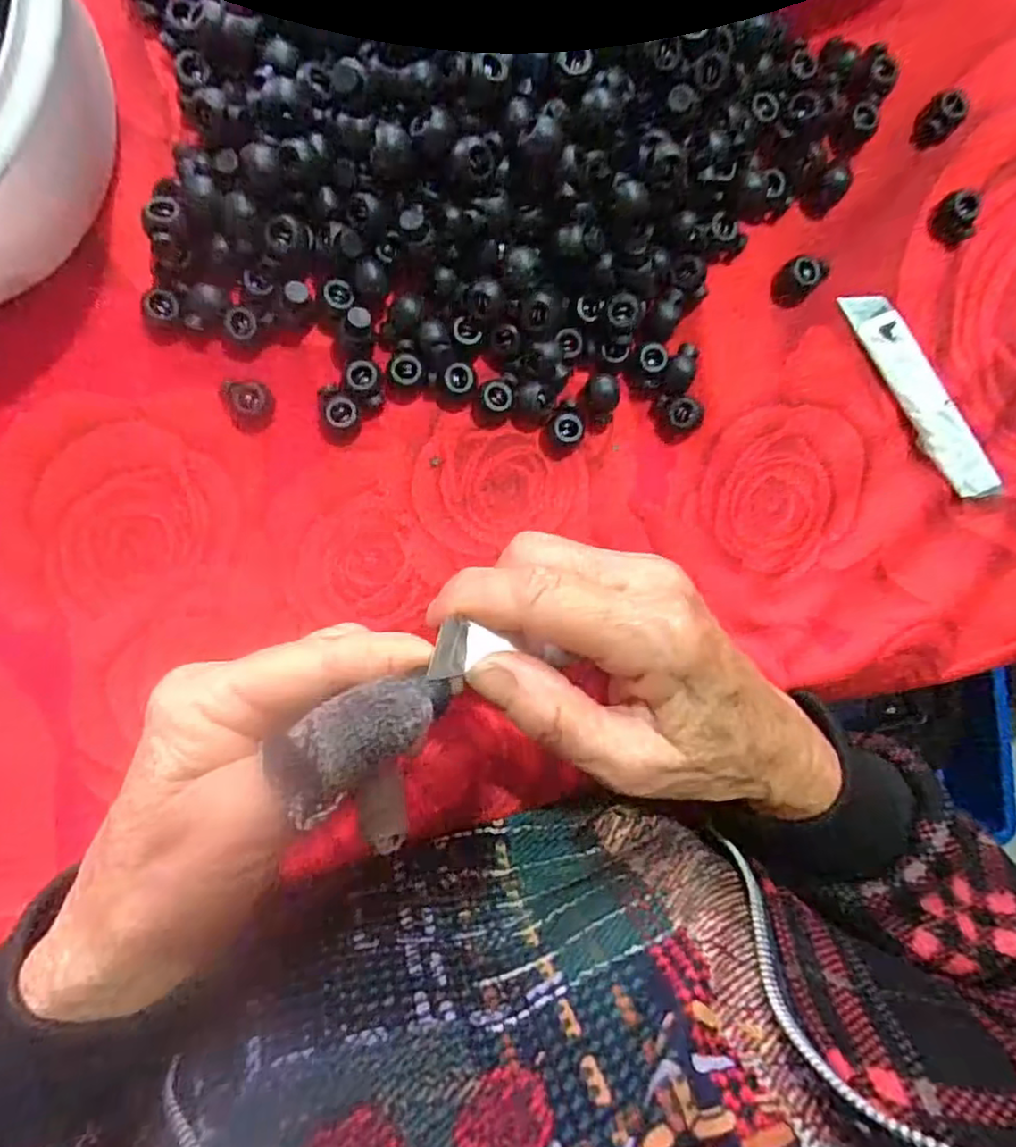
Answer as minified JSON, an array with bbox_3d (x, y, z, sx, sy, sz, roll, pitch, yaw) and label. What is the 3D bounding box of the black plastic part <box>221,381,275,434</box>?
[{"bbox_3d":[-0.098,-0.064,0.248,0.017,0.012,0.017,0,92,-9],"label":"black plastic part"}]

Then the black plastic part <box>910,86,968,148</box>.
[{"bbox_3d":[0.178,-0.187,0.269,0.016,0.012,0.016,0,92,-9],"label":"black plastic part"}]

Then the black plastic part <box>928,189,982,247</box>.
[{"bbox_3d":[0.187,-0.148,0.272,0.015,0.013,0.019,-39,97,-6],"label":"black plastic part"}]

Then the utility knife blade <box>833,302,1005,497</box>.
[{"bbox_3d":[0.176,-0.075,0.275,0.019,0.008,0.101,-35,97,-6],"label":"utility knife blade"}]

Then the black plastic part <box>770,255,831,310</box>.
[{"bbox_3d":[0.117,-0.119,0.266,0.020,0.011,0.015,-43,98,-5],"label":"black plastic part"}]

